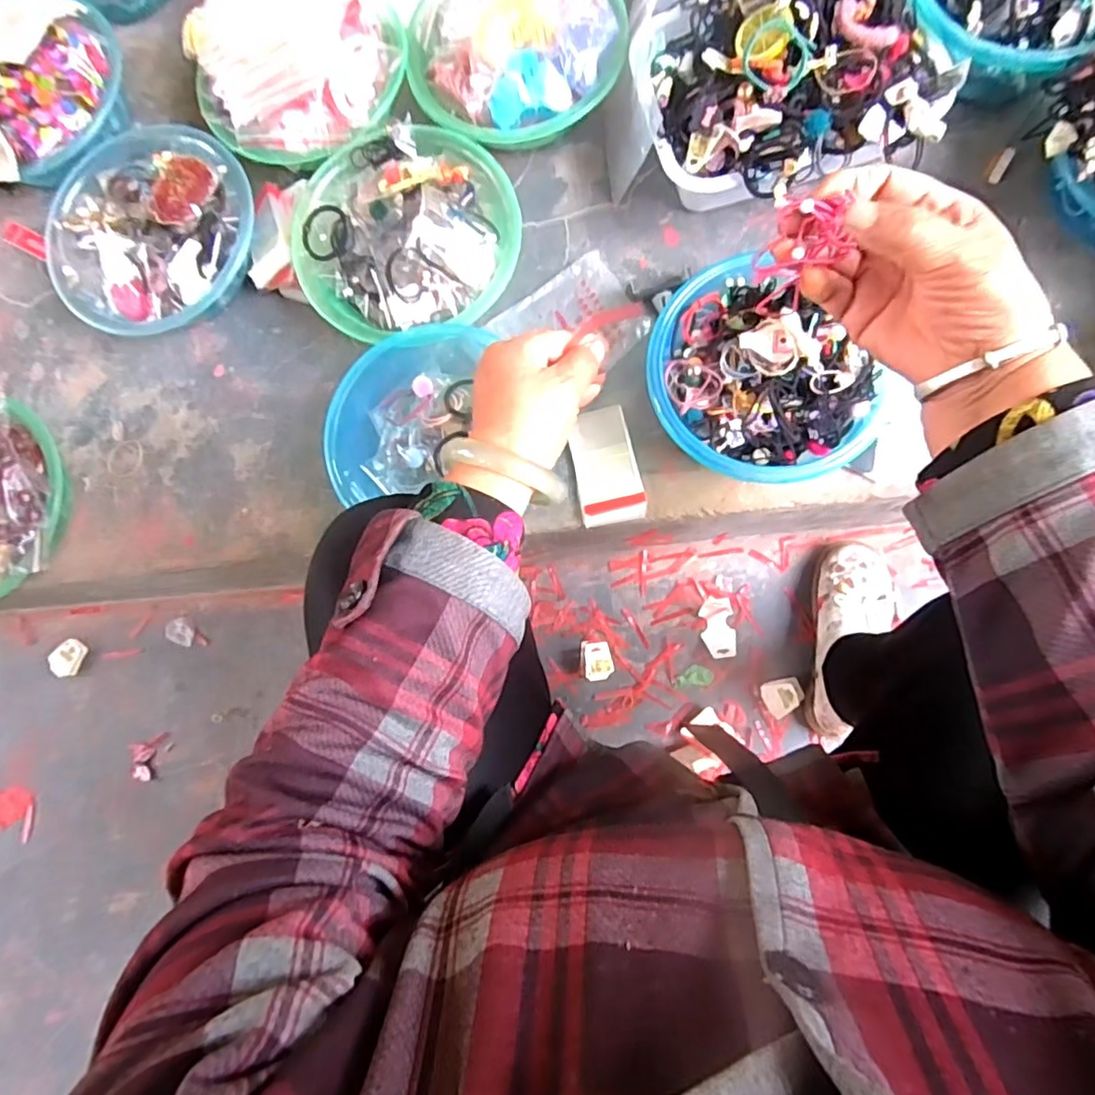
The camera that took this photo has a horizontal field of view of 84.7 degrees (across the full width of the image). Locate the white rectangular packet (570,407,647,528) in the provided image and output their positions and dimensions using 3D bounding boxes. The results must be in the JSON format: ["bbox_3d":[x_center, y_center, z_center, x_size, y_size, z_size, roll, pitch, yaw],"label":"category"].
[{"bbox_3d":[0.061,-0.087,0.637,0.065,0.019,0.124,-11,81,3],"label":"white rectangular packet"}]

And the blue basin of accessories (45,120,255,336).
[{"bbox_3d":[-0.441,-0.364,0.677,0.223,0.098,0.224,-1,81,6],"label":"blue basin of accessories"}]

